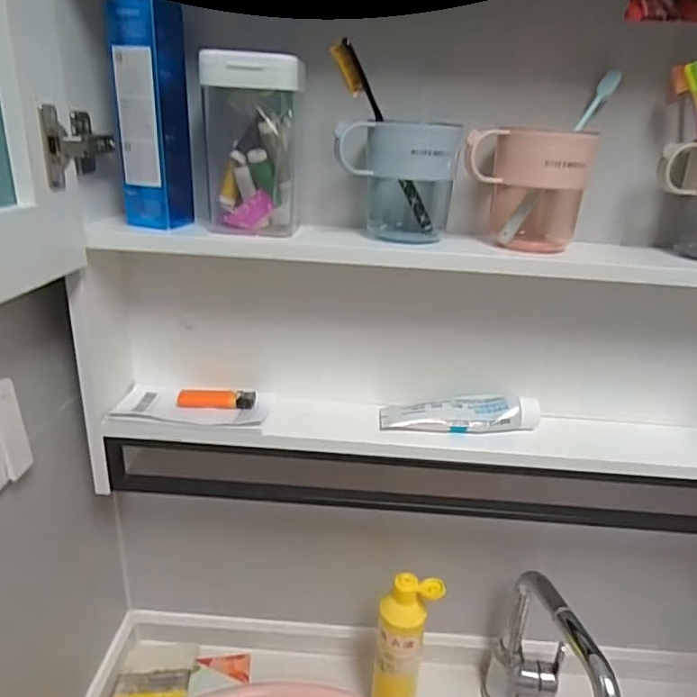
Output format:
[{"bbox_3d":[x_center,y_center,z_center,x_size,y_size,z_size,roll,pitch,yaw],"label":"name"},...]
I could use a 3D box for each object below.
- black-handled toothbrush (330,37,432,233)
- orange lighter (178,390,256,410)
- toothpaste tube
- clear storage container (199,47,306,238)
[{"bbox_3d":[0.035,-0.178,0.485,0.019,0.183,0.011,-43,39,-10],"label":"black-handled toothbrush"},{"bbox_3d":[-0.143,0.054,0.594,0.081,0.012,0.024,2,23,-4],"label":"orange lighter"},{"bbox_3d":[0.118,0.068,0.581,0.162,0.033,0.041,5,23,2],"label":"toothpaste tube"},{"bbox_3d":[-0.084,-0.176,0.484,0.083,0.147,0.050,-1,23,-10],"label":"clear storage container"}]

